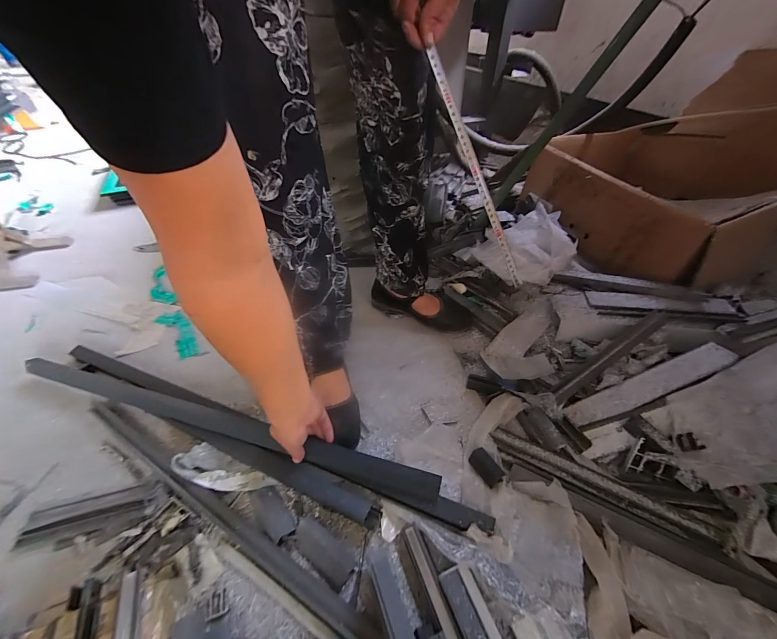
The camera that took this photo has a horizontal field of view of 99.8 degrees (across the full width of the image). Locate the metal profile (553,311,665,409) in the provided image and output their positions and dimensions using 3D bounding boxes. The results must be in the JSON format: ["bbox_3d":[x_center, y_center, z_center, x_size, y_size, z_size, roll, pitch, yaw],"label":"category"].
[{"bbox_3d":[0.418,0.071,0.616,0.268,0.028,0.027,-39,52,-3],"label":"metal profile"}]

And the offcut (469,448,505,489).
[{"bbox_3d":[0.156,0.235,0.525,0.035,0.014,0.057,-24,48,-20],"label":"offcut"}]

